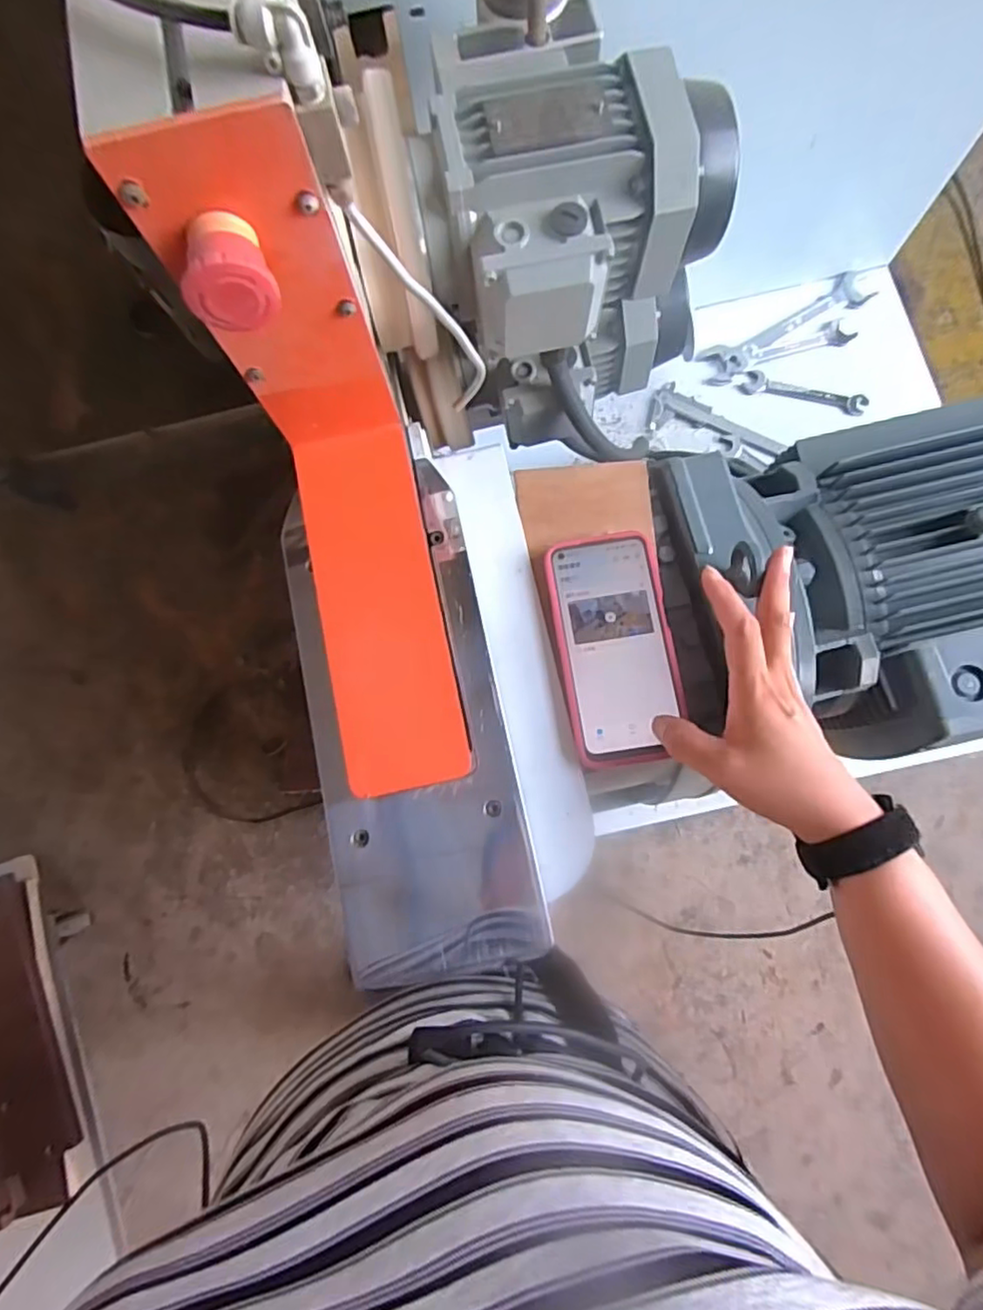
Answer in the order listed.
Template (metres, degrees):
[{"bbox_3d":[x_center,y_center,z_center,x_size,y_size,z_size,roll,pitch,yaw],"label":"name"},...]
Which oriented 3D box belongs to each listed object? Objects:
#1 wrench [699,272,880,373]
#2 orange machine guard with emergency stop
[{"bbox_3d":[0.383,-0.428,0.806,0.228,0.010,0.049,-29,83,-3],"label":"wrench"},{"bbox_3d":[-0.083,-0.063,0.321,0.081,0.223,0.271,-12,79,0],"label":"orange machine guard with emergency stop"}]

